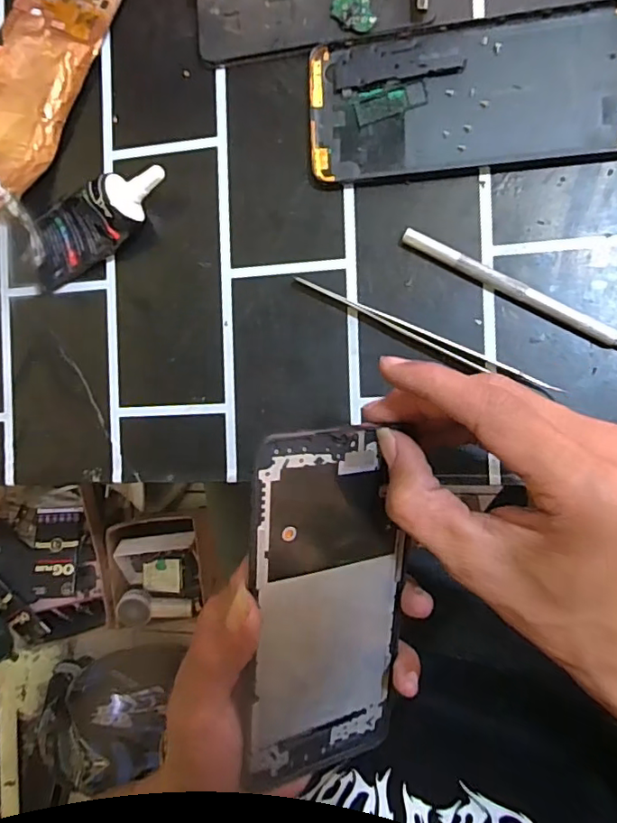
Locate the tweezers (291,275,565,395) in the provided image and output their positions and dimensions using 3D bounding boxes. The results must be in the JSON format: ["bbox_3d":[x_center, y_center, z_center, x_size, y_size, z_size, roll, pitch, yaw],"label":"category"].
[{"bbox_3d":[0.059,-0.039,0.286,0.146,0.005,0.007,25,92,10],"label":"tweezers"}]

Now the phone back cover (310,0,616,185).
[{"bbox_3d":[0.082,-0.162,0.279,0.161,0.005,0.075,-2,89,11],"label":"phone back cover"}]

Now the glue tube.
[{"bbox_3d":[-0.121,-0.110,0.309,0.092,0.025,0.040,-28,84,9],"label":"glue tube"}]

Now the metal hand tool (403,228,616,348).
[{"bbox_3d":[0.110,-0.058,0.274,0.137,0.008,0.008,30,95,10],"label":"metal hand tool"}]

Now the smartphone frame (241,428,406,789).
[{"bbox_3d":[0.009,0.085,0.230,0.069,0.004,0.159,-7,107,-28],"label":"smartphone frame"}]

